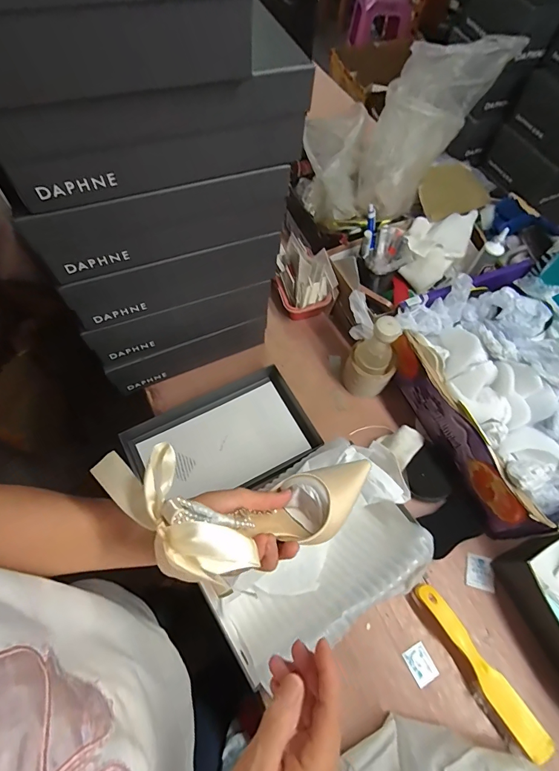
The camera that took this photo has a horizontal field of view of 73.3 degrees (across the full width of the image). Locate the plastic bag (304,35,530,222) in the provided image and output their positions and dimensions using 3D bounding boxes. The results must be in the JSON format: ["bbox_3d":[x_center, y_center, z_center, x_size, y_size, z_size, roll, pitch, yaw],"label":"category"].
[{"bbox_3d":[0.230,-0.481,0.728,0.353,0.252,0.167,1,63,-2],"label":"plastic bag"}]

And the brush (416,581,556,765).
[{"bbox_3d":[0.276,0.388,0.524,0.049,0.041,0.228,-26,67,-14],"label":"brush"}]

